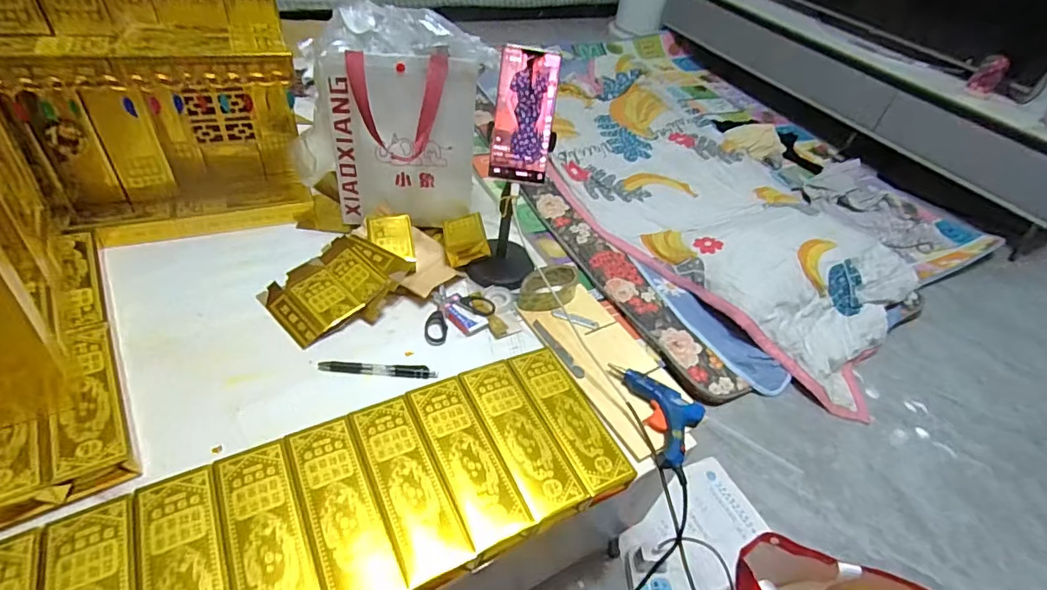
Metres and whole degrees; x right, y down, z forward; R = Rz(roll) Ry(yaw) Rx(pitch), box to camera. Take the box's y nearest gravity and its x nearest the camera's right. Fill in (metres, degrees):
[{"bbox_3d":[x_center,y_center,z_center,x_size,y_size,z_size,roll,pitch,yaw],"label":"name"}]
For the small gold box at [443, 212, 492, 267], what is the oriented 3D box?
[{"bbox_3d":[-0.093,-0.090,0.819,0.067,0.045,0.076,-5,46,-16],"label":"small gold box"}]

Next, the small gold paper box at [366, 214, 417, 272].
[{"bbox_3d":[-0.200,-0.082,0.774,0.066,0.017,0.112,-5,46,-15],"label":"small gold paper box"}]

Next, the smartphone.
[{"bbox_3d":[0.003,-0.220,0.626,0.072,0.156,0.005,6,13,-4],"label":"smartphone"}]

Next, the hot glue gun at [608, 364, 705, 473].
[{"bbox_3d":[0.182,0.143,0.641,0.083,0.019,0.151,-7,47,-17],"label":"hot glue gun"}]

